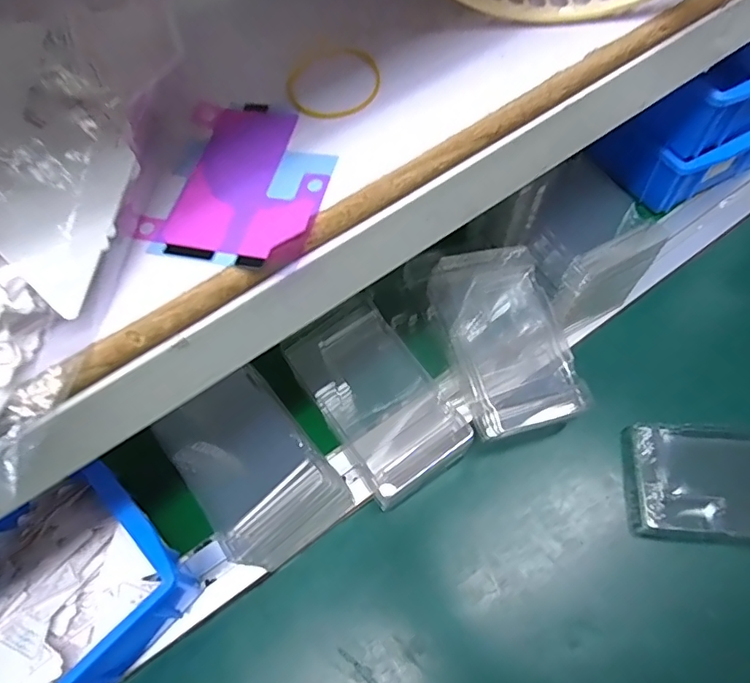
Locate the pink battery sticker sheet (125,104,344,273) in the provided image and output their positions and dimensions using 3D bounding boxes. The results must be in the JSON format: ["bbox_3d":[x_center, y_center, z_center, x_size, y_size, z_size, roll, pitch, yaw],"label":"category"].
[{"bbox_3d":[-0.052,-0.065,0.209,0.066,0.006,0.080,10,63,11],"label":"pink battery sticker sheet"}]

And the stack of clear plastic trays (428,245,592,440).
[{"bbox_3d":[0.093,-0.003,0.375,0.077,0.017,0.131,-20,80,7],"label":"stack of clear plastic trays"}]

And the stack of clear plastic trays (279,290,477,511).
[{"bbox_3d":[0.000,0.037,0.367,0.077,0.041,0.135,-33,63,-12],"label":"stack of clear plastic trays"}]

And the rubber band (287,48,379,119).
[{"bbox_3d":[-0.017,-0.115,0.230,0.042,0.004,0.044,38,71,23],"label":"rubber band"}]

